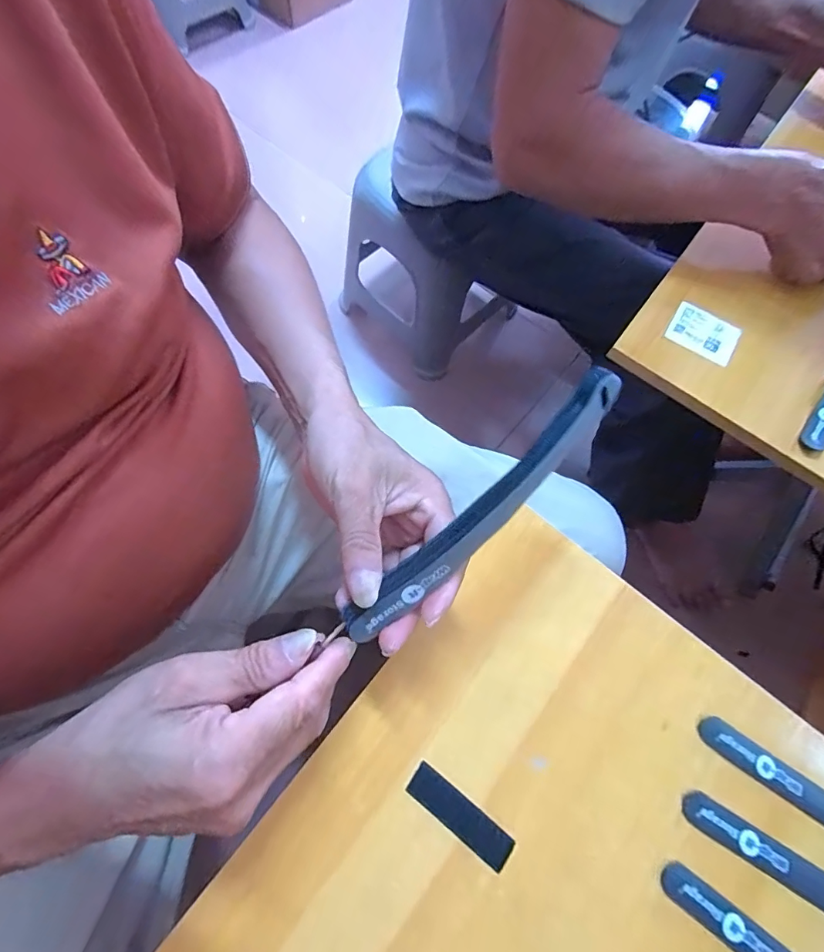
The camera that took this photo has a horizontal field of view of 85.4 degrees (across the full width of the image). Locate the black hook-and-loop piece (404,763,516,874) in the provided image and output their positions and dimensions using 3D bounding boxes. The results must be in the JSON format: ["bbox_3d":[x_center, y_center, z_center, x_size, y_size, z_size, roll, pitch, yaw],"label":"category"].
[{"bbox_3d":[0.029,0.205,0.269,0.069,0.004,0.020,35,70,11],"label":"black hook-and-loop piece"}]

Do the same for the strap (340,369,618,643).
[{"bbox_3d":[0.039,0.019,0.242,0.193,0.017,0.023,-45,75,2],"label":"strap"}]

